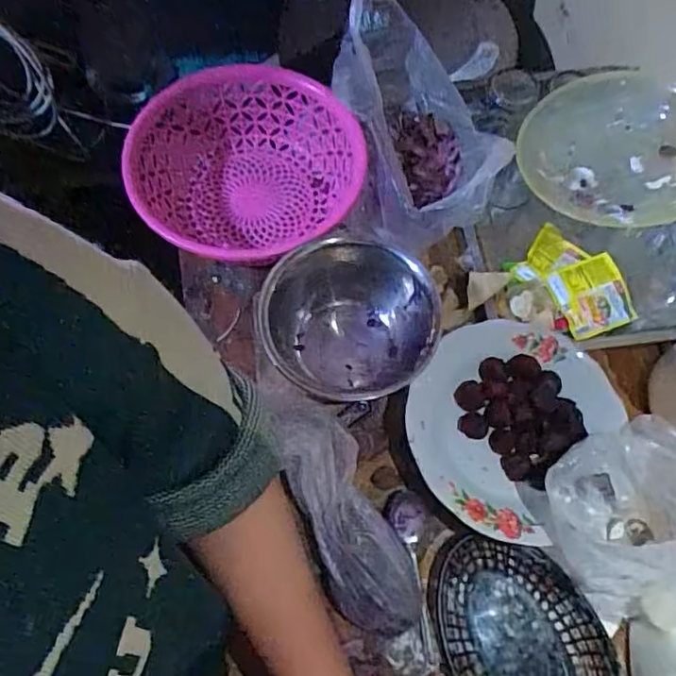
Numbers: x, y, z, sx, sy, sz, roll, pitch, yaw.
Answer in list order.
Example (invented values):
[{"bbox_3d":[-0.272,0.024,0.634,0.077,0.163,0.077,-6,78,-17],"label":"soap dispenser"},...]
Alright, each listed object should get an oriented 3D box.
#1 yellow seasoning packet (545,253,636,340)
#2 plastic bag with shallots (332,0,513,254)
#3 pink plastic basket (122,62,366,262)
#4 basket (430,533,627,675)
[{"bbox_3d":[0.289,-0.047,0.701,0.080,0.018,0.084,-18,69,-8],"label":"yellow seasoning packet"},{"bbox_3d":[0.084,-0.242,0.699,0.149,0.141,0.264,-4,67,-2],"label":"plastic bag with shallots"},{"bbox_3d":[-0.114,-0.200,0.736,0.257,0.102,0.227,-41,73,-16],"label":"pink plastic basket"},{"bbox_3d":[0.170,0.287,0.548,0.137,0.037,0.217,-31,71,-12],"label":"basket"}]

